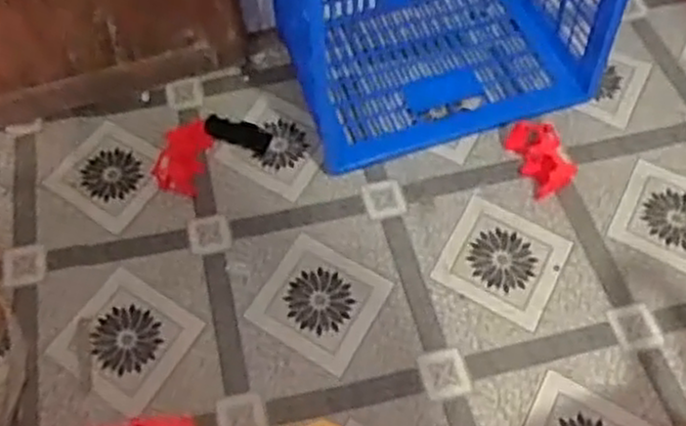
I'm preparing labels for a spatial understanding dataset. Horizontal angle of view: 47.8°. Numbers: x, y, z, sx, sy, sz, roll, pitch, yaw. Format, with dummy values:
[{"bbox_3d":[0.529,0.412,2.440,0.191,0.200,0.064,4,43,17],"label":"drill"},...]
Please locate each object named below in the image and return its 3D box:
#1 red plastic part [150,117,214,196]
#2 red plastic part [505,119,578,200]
[{"bbox_3d":[-0.332,-0.136,1.620,0.099,0.058,0.197,7,57,7],"label":"red plastic part"},{"bbox_3d":[0.409,-0.122,1.599,0.104,0.036,0.169,-19,58,-11],"label":"red plastic part"}]

